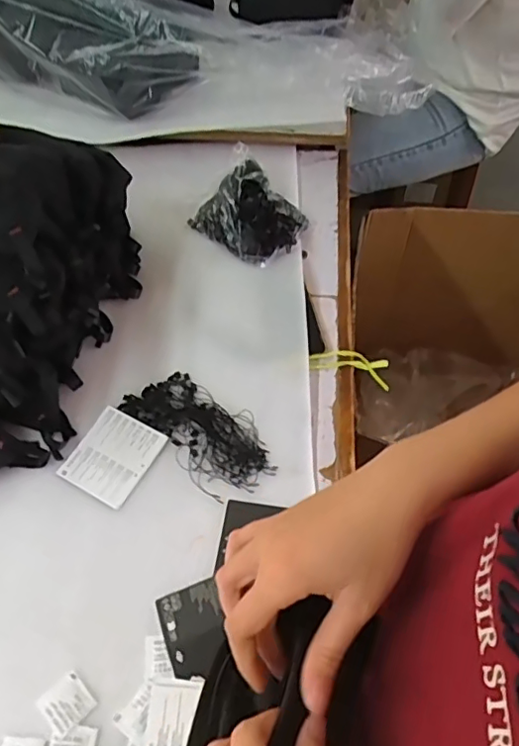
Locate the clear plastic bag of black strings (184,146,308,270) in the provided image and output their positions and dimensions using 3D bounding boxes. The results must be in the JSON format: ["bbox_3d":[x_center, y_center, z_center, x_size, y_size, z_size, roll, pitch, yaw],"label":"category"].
[{"bbox_3d":[-0.012,-0.237,0.804,0.157,0.060,0.126,37,65,23],"label":"clear plastic bag of black strings"}]

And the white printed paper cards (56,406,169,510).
[{"bbox_3d":[-0.168,0.094,0.634,0.088,0.007,0.098,25,61,17],"label":"white printed paper cards"}]

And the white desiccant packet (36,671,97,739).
[{"bbox_3d":[-0.173,0.295,0.493,0.038,0.004,0.040,-40,64,-22],"label":"white desiccant packet"}]

